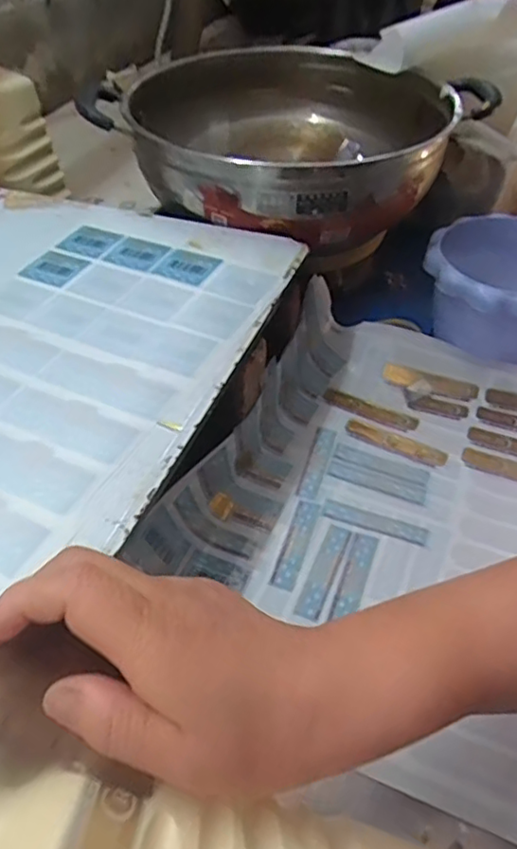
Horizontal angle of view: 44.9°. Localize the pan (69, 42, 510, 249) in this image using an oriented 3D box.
[{"bbox_3d":[-0.007,-0.317,0.687,0.420,0.107,0.317,30,51,23],"label":"pan"}]

